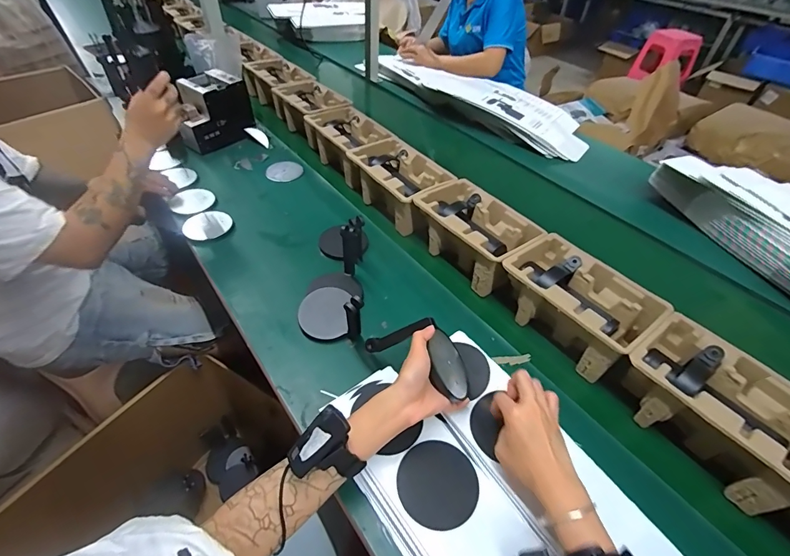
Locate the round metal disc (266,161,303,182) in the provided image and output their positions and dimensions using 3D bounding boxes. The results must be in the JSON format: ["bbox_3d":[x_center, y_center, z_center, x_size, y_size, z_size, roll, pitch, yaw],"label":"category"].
[{"bbox_3d":[-0.283,-0.275,0.981,0.089,0.005,0.094,2,48,-2],"label":"round metal disc"}]

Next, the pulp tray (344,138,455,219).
[{"bbox_3d":[0.002,-0.218,0.886,0.151,0.113,0.240,-27,56,-26],"label":"pulp tray"}]

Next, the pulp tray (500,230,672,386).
[{"bbox_3d":[0.297,0.046,0.645,0.145,0.116,0.225,-28,56,-26],"label":"pulp tray"}]

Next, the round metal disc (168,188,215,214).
[{"bbox_3d":[-0.464,-0.176,0.866,0.090,0.013,0.090,2,48,-2],"label":"round metal disc"}]

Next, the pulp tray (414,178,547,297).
[{"bbox_3d":[0.151,-0.092,0.756,0.144,0.092,0.232,-31,57,-28],"label":"pulp tray"}]

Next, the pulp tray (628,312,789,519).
[{"bbox_3d":[0.430,0.176,0.523,0.144,0.115,0.221,-29,56,-27],"label":"pulp tray"}]

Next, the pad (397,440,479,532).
[{"bbox_3d":[0.050,0.241,0.450,0.088,0.006,0.091,-5,53,6],"label":"pad"}]

